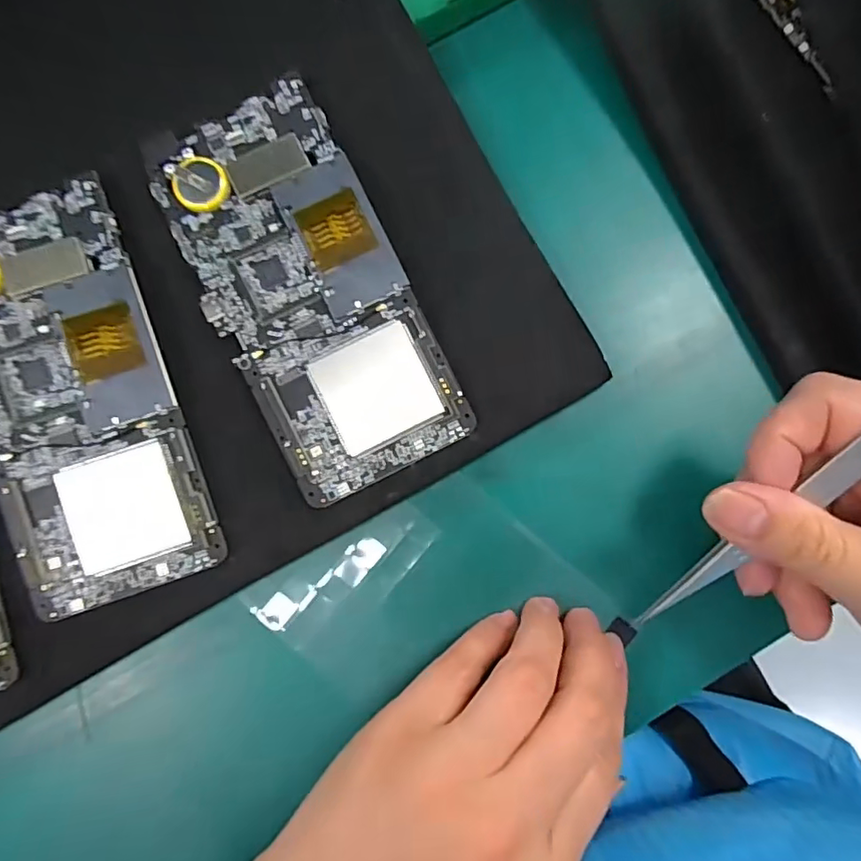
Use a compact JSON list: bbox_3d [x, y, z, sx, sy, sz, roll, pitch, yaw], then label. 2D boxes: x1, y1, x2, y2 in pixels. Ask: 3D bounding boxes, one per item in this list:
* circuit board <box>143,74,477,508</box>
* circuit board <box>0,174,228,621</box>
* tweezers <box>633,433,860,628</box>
[{"bbox_3d":[-0.046,-0.052,0.210,0.071,0.005,0.148,-26,91,-3],"label":"circuit board"},{"bbox_3d":[-0.133,-0.011,0.204,0.069,0.005,0.150,-18,91,-5],"label":"circuit board"},{"bbox_3d":[0.112,0.030,0.178,0.011,0.005,0.122,40,121,6],"label":"tweezers"}]

